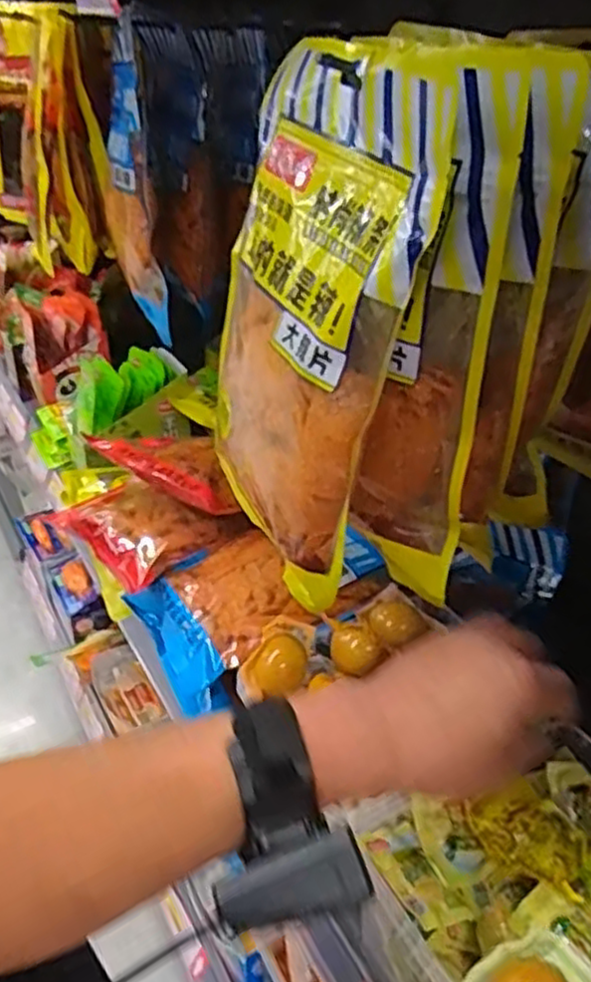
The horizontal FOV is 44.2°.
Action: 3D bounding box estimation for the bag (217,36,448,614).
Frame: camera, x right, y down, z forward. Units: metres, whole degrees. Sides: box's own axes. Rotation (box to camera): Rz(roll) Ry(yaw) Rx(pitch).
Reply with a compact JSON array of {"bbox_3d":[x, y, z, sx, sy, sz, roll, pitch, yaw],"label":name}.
[{"bbox_3d":[0.001,-0.100,0.443,0.031,0.287,0.185,-2,35,-33],"label":"bag"}]

